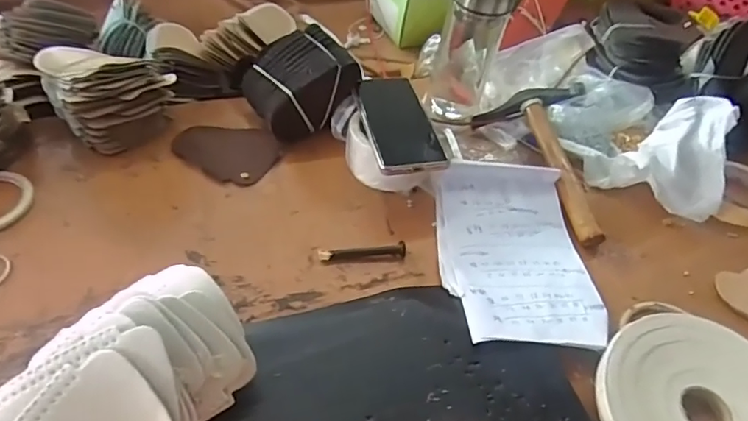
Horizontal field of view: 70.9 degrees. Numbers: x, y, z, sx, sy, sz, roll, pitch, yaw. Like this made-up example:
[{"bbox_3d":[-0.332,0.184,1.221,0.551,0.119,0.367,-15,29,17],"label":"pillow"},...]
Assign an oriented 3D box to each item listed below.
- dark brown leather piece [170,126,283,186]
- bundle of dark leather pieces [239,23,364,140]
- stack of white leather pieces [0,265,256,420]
[{"bbox_3d":[-0.176,-0.077,0.632,0.125,0.005,0.095,31,52,22],"label":"dark brown leather piece"},{"bbox_3d":[-0.094,-0.157,0.653,0.120,0.087,0.115,-22,52,-23],"label":"bundle of dark leather pieces"},{"bbox_3d":[-0.183,0.124,0.358,0.125,0.058,0.199,30,52,22],"label":"stack of white leather pieces"}]

